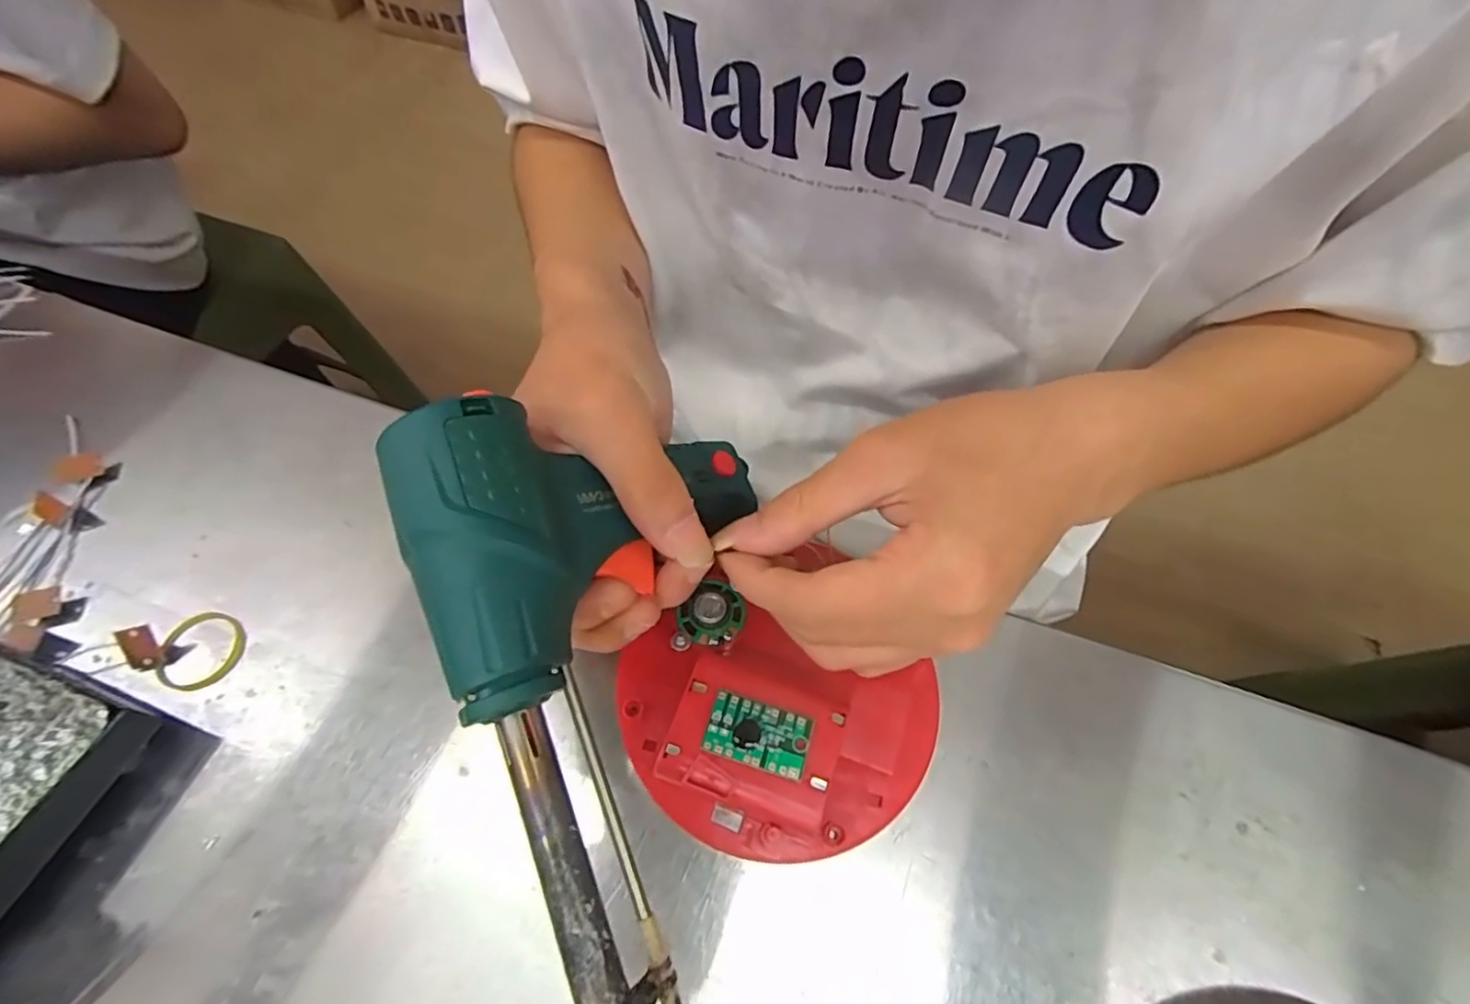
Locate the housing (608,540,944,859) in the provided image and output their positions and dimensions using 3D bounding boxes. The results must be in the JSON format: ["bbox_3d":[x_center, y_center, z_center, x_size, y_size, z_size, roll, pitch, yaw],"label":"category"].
[{"bbox_3d":[0.018,0.077,0.242,0.108,0.026,0.107,2,54,-3],"label":"housing"}]

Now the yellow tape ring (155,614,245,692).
[{"bbox_3d":[-0.215,0.061,0.253,0.030,0.009,0.031,1,59,-1],"label":"yellow tape ring"}]

